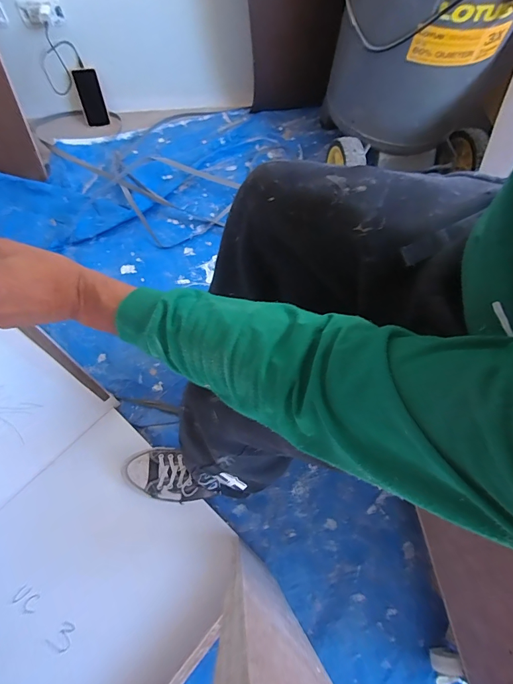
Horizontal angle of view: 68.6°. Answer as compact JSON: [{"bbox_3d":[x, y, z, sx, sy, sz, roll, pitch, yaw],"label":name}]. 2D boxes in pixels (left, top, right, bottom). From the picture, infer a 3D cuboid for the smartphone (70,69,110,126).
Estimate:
[{"bbox_3d":[-0.535,-0.790,1.217,0.072,0.158,0.012,-21,54,-15],"label":"smartphone"}]

